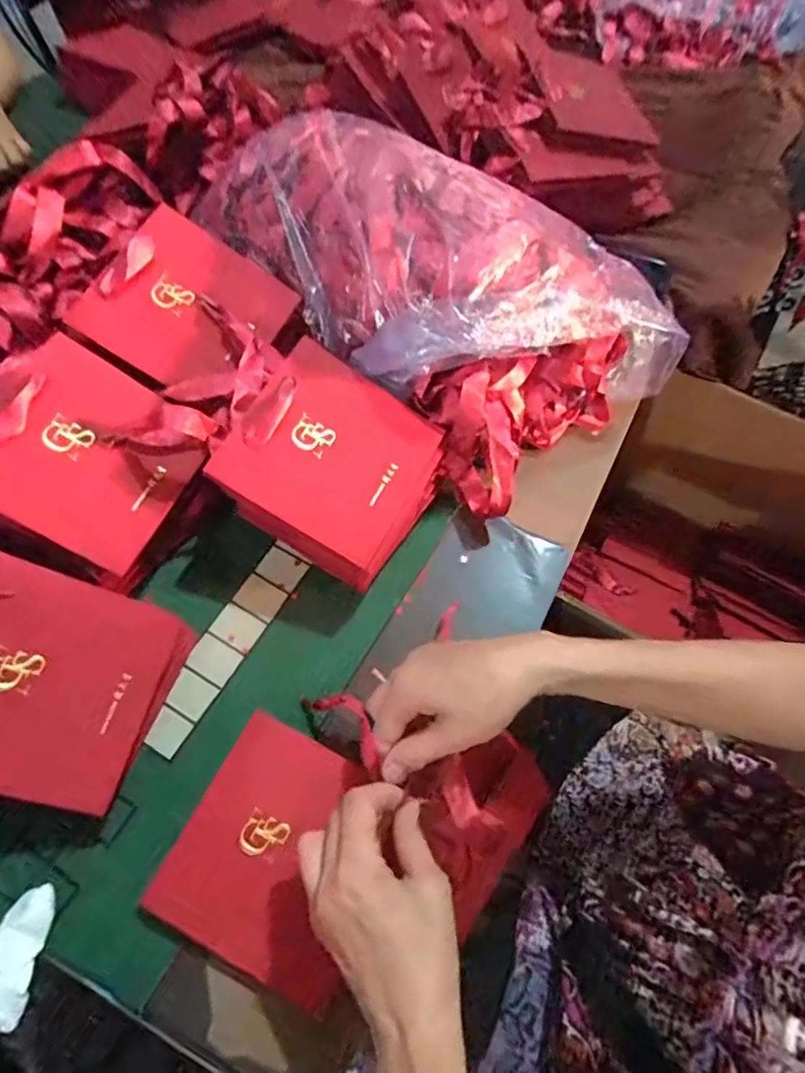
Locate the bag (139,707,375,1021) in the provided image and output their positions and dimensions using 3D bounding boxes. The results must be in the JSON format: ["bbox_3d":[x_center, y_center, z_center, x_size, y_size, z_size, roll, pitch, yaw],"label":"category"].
[{"bbox_3d":[-0.082,0.216,0.395,0.134,0.018,0.139,26,65,10],"label":"bag"}]

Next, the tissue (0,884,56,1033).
[{"bbox_3d":[-0.248,0.260,0.360,0.050,0.037,0.065,14,64,5],"label":"tissue"}]

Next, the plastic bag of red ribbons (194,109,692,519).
[{"bbox_3d":[0.029,-0.244,0.538,0.244,0.144,0.397,-36,70,-18],"label":"plastic bag of red ribbons"}]

